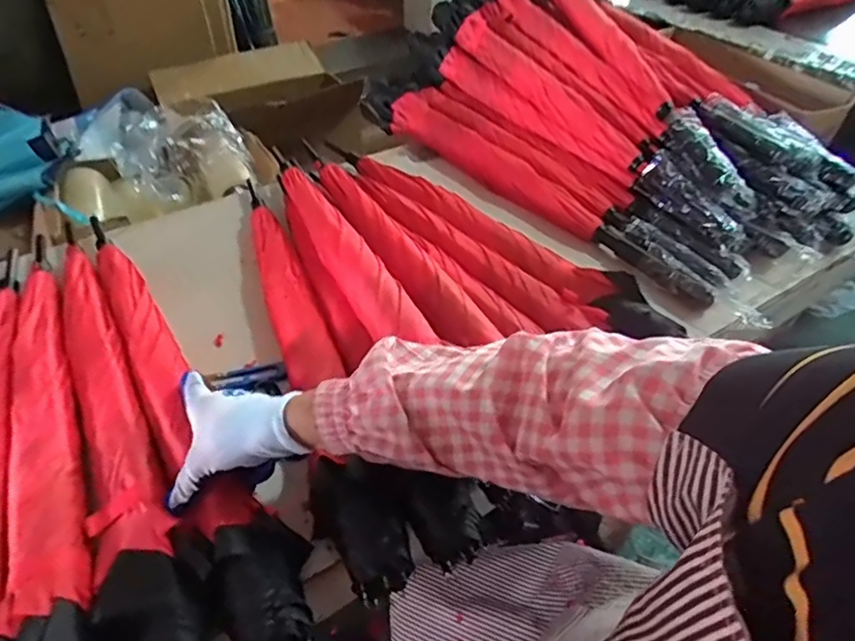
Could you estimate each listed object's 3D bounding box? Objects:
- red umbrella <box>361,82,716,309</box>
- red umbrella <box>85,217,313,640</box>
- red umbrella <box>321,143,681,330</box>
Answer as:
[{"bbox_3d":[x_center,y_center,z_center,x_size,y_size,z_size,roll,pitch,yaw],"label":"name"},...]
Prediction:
[{"bbox_3d":[0.136,-0.238,0.926,0.066,0.067,0.738,-31,52,-25],"label":"red umbrella"},{"bbox_3d":[-0.256,0.075,0.571,0.068,0.053,0.579,-28,51,-23],"label":"red umbrella"},{"bbox_3d":[0.058,-0.139,0.793,0.068,0.045,0.636,-34,53,-27],"label":"red umbrella"}]

